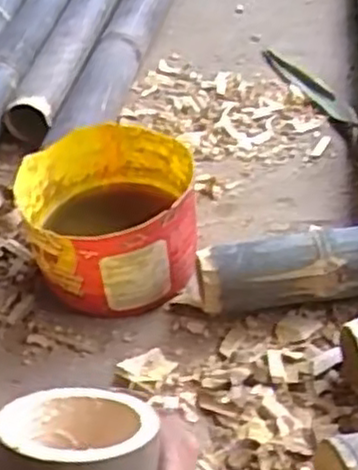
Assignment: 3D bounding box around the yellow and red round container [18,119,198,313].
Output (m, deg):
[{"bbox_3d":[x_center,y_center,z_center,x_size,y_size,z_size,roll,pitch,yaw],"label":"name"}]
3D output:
[{"bbox_3d":[-0.063,-0.012,0.655,0.150,0.105,0.147,-2,42,2],"label":"yellow and red round container"}]

